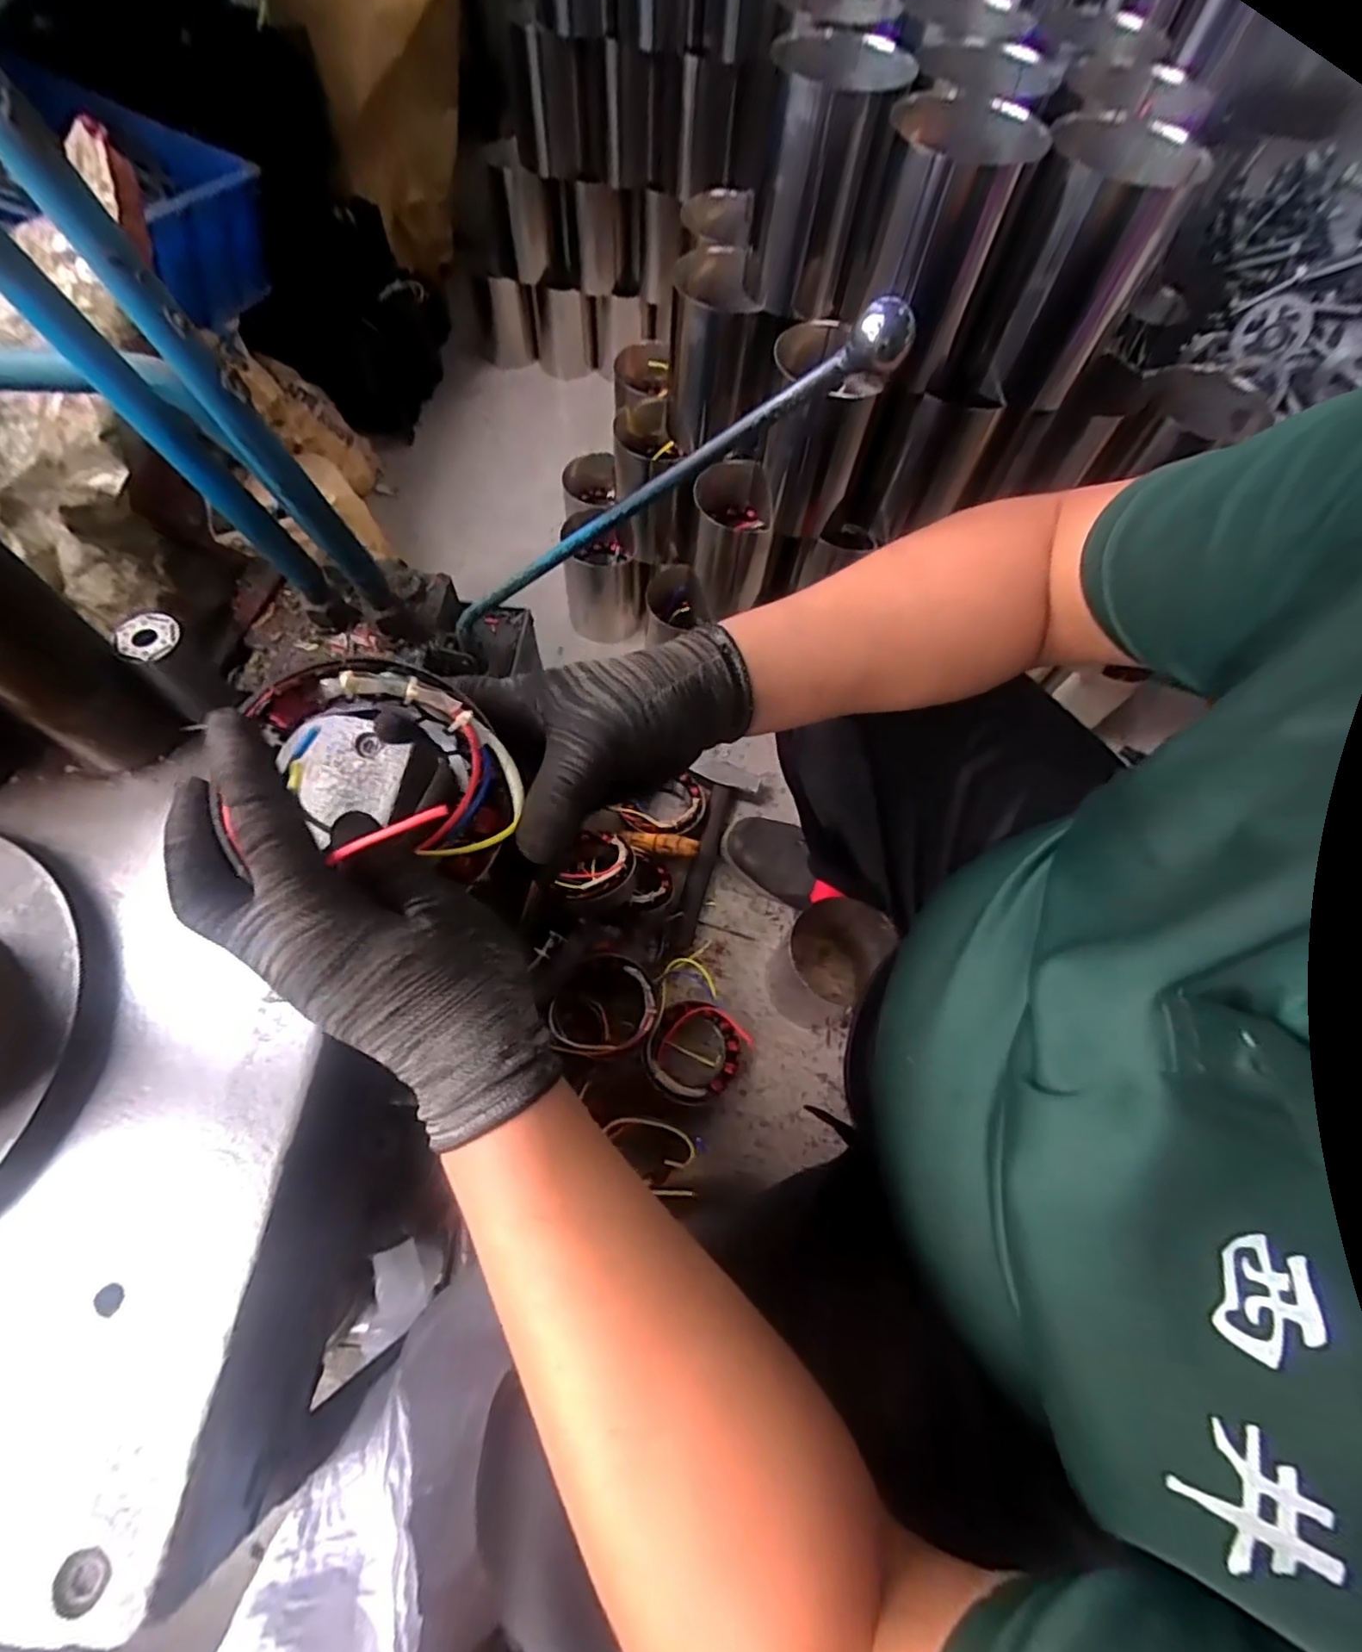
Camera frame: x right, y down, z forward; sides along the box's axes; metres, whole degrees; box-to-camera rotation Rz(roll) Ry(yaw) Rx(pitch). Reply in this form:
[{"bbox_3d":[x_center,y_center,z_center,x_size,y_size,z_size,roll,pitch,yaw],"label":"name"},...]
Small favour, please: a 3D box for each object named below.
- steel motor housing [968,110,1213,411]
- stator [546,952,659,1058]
[{"bbox_3d":[0.337,-0.484,0.578,0.125,0.174,0.123,31,67,11],"label":"steel motor housing"},{"bbox_3d":[-0.084,0.206,0.766,0.115,0.072,0.128,9,64,1],"label":"stator"}]

